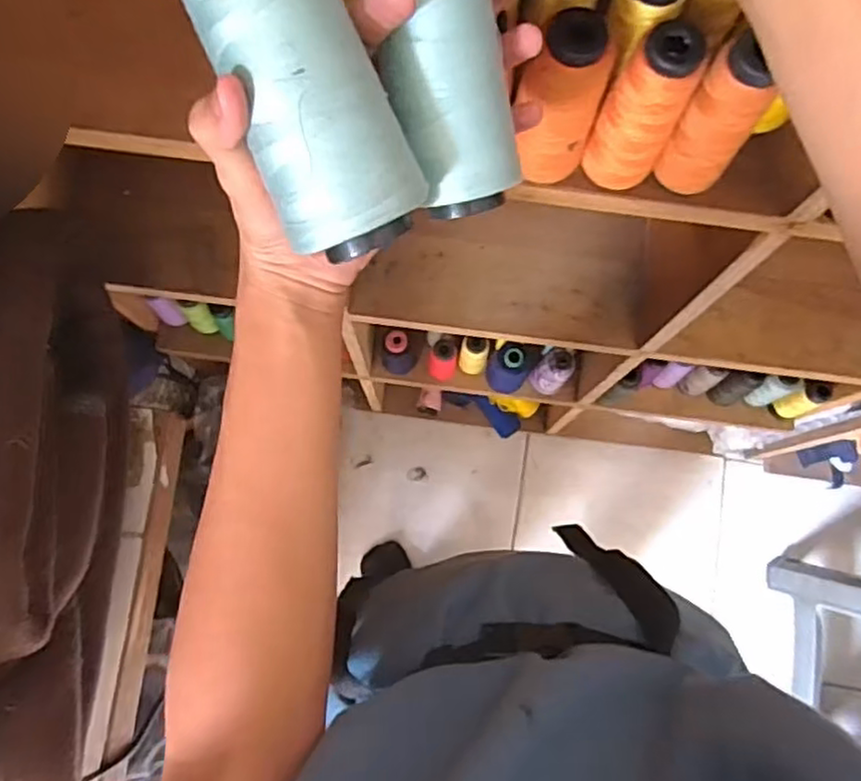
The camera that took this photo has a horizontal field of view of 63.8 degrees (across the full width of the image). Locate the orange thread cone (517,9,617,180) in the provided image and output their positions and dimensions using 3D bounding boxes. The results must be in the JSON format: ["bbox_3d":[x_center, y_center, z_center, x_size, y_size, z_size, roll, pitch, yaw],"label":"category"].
[{"bbox_3d":[0.073,-0.160,0.392,0.046,0.106,0.042,0,78,-1],"label":"orange thread cone"}]

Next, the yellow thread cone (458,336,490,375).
[{"bbox_3d":[0.066,-0.057,1.004,0.042,0.108,0.043,0,78,-1],"label":"yellow thread cone"}]

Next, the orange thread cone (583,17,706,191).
[{"bbox_3d":[0.121,-0.157,0.396,0.039,0.107,0.034,32,79,6],"label":"orange thread cone"}]

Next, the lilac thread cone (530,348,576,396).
[{"bbox_3d":[0.183,-0.025,1.025,0.053,0.105,0.049,41,80,7],"label":"lilac thread cone"}]

